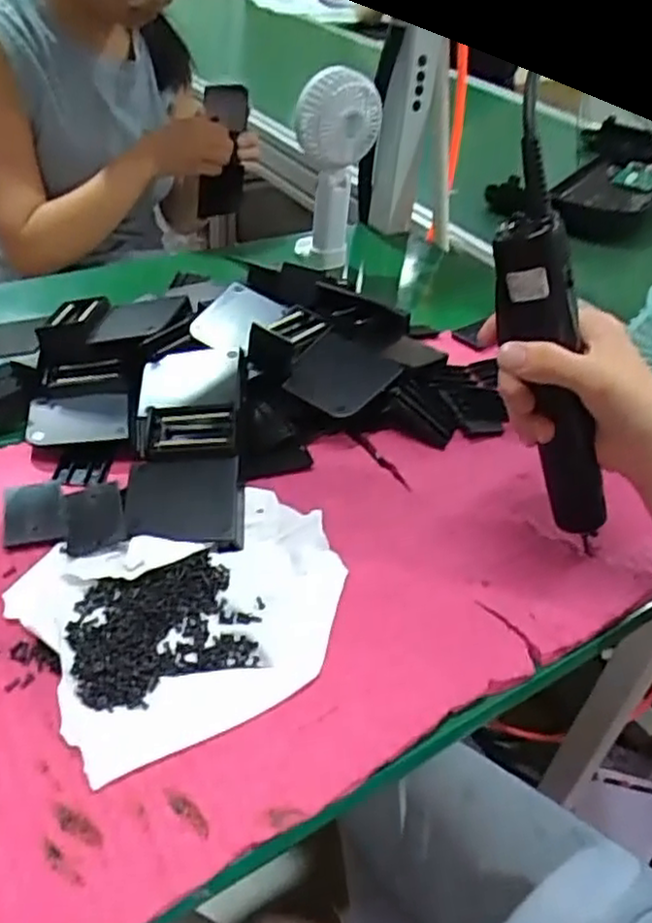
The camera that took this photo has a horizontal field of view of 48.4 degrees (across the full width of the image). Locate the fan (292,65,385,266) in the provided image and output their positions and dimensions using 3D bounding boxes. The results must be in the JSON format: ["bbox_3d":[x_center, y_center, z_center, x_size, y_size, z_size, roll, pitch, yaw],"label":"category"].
[{"bbox_3d":[0.008,-0.296,0.746,0.078,0.195,0.081,7,38,0],"label":"fan"}]

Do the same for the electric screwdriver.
[{"bbox_3d":[0.130,-0.047,0.415,0.036,0.248,0.029,-1,30,34],"label":"electric screwdriver"}]

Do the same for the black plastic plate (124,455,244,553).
[{"bbox_3d":[-0.090,0.027,0.465,0.073,0.013,0.064,3,51,-11],"label":"black plastic plate"}]

